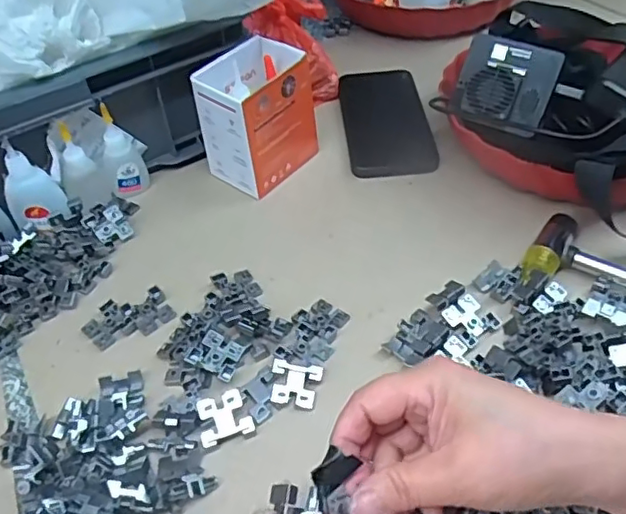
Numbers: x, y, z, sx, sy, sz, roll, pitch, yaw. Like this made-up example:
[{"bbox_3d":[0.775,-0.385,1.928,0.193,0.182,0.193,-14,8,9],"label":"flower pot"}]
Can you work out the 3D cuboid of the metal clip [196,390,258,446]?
[{"bbox_3d":[-0.055,0.099,0.370,0.031,0.008,0.028,-17,67,-13],"label":"metal clip"}]

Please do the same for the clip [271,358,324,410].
[{"bbox_3d":[-0.011,0.081,0.385,0.031,0.005,0.027,10,68,-1],"label":"clip"}]

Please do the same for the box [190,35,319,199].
[{"bbox_3d":[-0.049,-0.126,0.533,0.074,0.094,0.094,24,53,24],"label":"box"}]

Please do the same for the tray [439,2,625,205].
[{"bbox_3d":[0.234,-0.129,0.516,0.241,0.089,0.229,19,51,21],"label":"tray"}]

